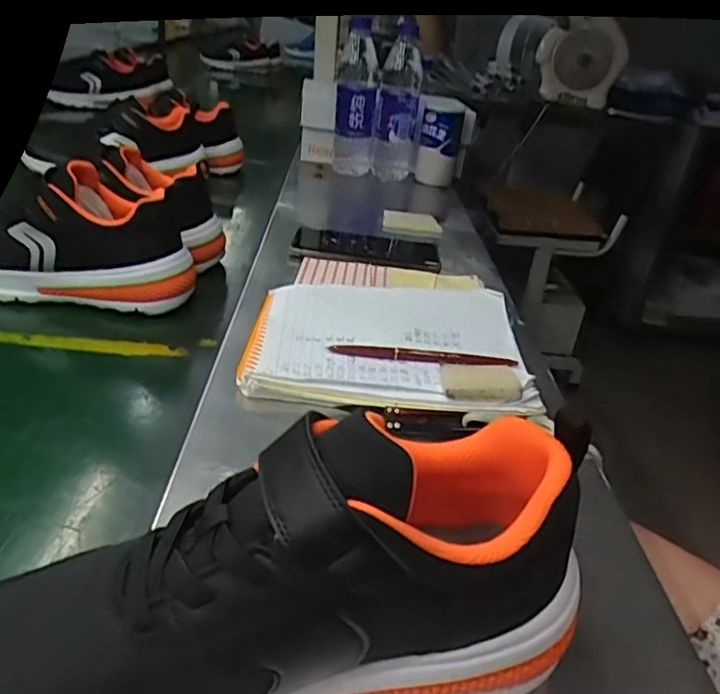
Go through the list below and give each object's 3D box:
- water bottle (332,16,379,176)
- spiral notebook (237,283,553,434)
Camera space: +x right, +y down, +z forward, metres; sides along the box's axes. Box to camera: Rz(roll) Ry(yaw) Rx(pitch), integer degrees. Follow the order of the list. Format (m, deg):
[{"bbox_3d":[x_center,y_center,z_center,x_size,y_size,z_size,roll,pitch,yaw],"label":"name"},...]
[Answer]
[{"bbox_3d":[-0.007,-0.351,0.934,0.065,0.190,0.058,5,29,-6],"label":"water bottle"},{"bbox_3d":[0.023,-0.005,0.480,0.210,0.021,0.155,10,28,3],"label":"spiral notebook"}]

